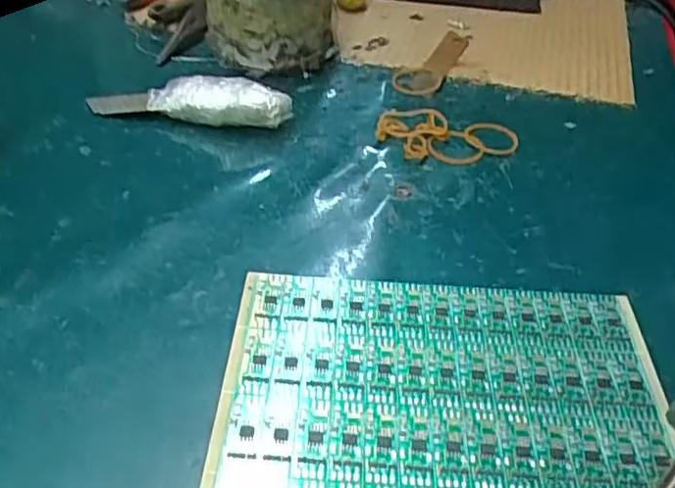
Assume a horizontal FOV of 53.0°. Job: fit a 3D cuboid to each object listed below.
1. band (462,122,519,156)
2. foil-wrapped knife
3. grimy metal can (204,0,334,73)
[{"bbox_3d":[0.088,-0.063,0.392,0.031,0.004,0.035,1,40,-1],"label":"band"},{"bbox_3d":[-0.087,-0.084,0.392,0.119,0.025,0.022,7,41,6],"label":"foil-wrapped knife"},{"bbox_3d":[-0.044,-0.156,0.434,0.080,0.078,0.065,0,40,-3],"label":"grimy metal can"}]

